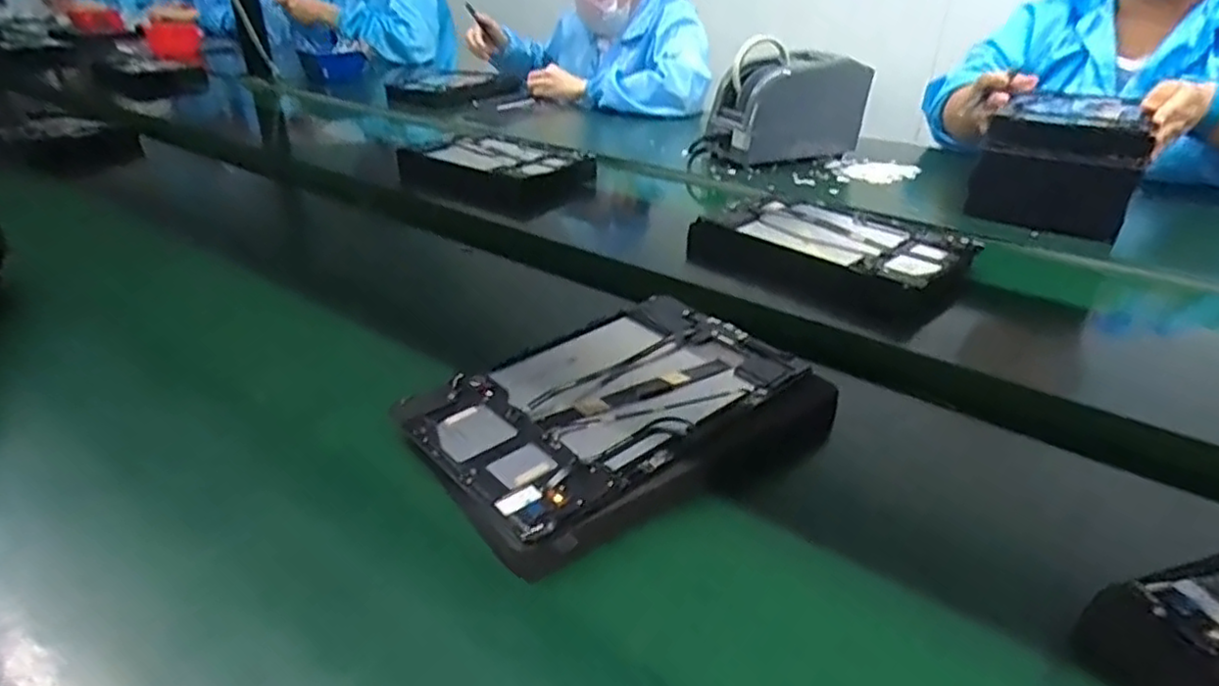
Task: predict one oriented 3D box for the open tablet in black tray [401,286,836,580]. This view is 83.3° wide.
[{"bbox_3d":[0.008,0.045,0.447,0.250,0.028,0.178,-23,37,-34],"label":"open tablet in black tray"}]

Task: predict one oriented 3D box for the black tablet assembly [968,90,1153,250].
[{"bbox_3d":[0.539,-0.221,0.832,0.163,0.125,0.188,15,33,24],"label":"black tablet assembly"}]

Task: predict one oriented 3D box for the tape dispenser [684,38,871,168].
[{"bbox_3d":[0.256,-0.362,1.013,0.227,0.145,0.105,-8,31,-15],"label":"tape dispenser"}]

